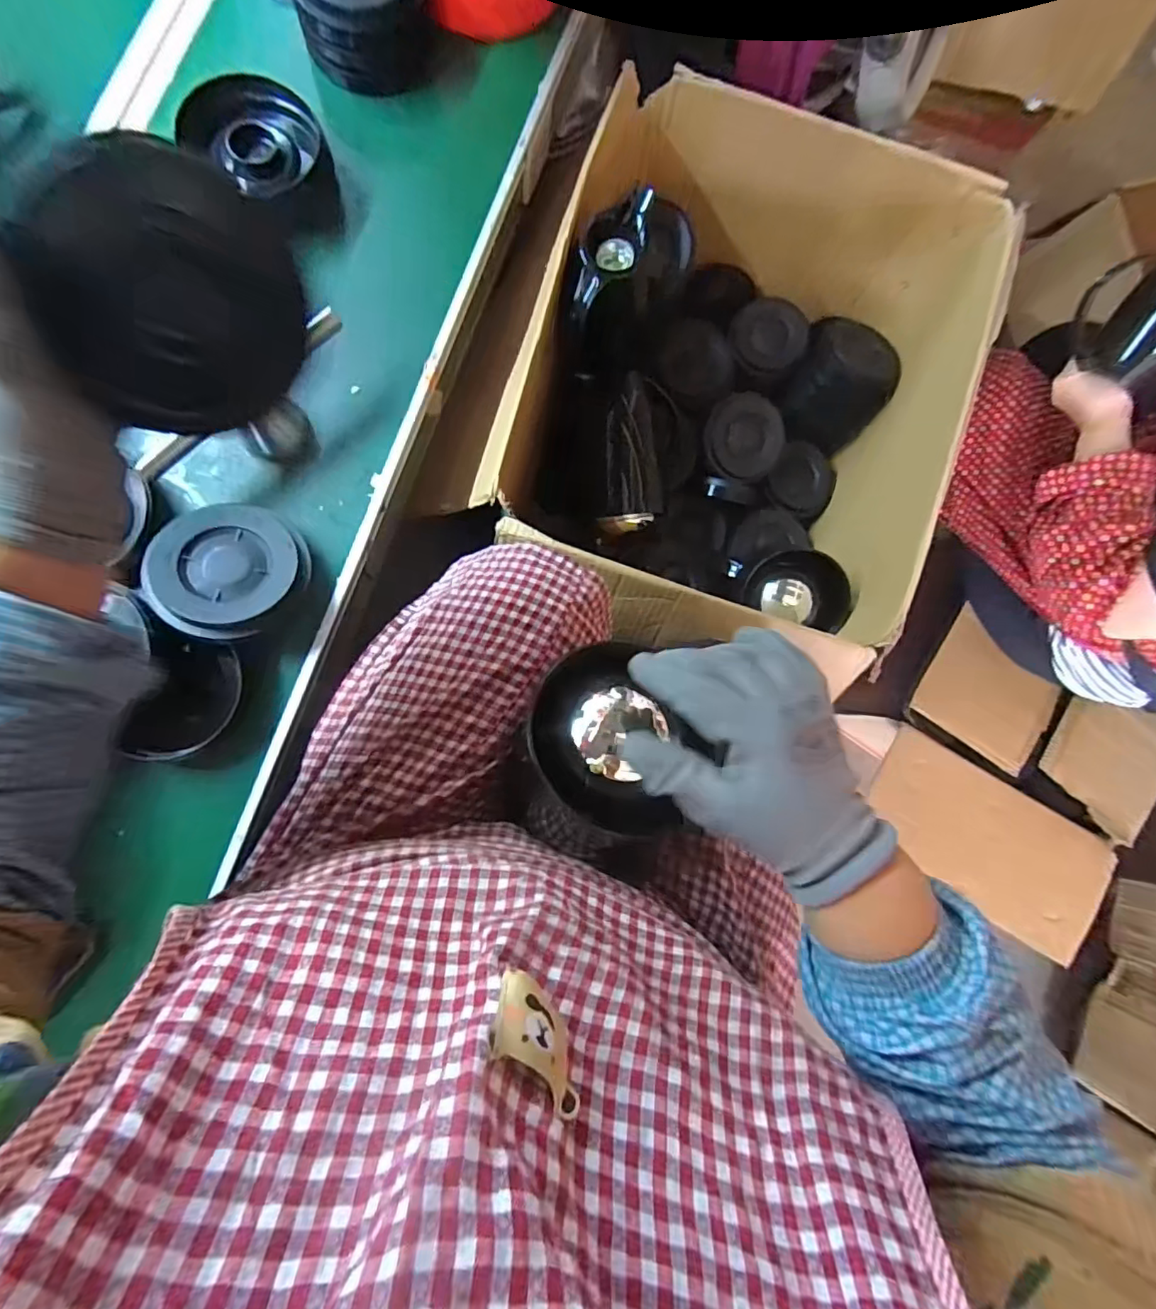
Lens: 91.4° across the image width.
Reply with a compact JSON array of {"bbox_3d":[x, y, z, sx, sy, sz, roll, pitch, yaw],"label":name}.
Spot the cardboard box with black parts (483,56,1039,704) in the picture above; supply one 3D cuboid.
[{"bbox_3d":[0.181,-0.333,0.760,0.505,0.301,0.668,25,81,-3],"label":"cardboard box with black parts"}]

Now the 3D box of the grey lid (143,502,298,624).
[{"bbox_3d":[-0.294,-0.080,0.465,0.115,0.010,0.106,3,67,-8],"label":"grey lid"}]

